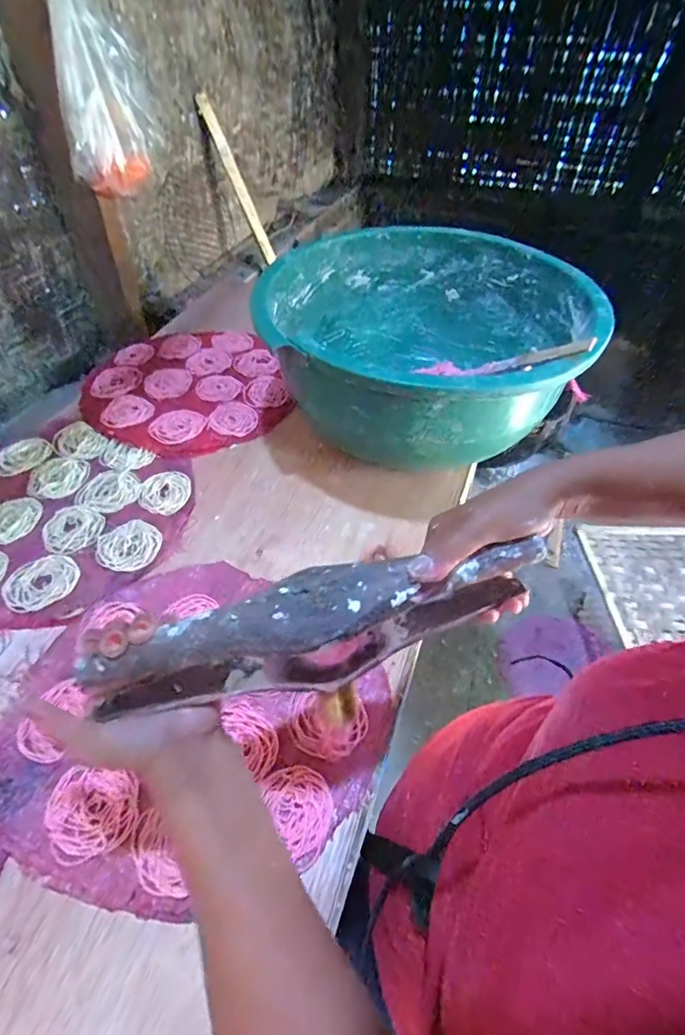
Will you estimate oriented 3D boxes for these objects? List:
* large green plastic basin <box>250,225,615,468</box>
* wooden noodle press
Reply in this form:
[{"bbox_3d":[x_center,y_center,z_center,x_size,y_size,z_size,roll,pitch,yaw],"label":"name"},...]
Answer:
[{"bbox_3d":[0.111,-0.232,0.705,0.428,0.205,0.417,1,48,-1],"label":"large green plastic basin"},{"bbox_3d":[-0.015,0.080,0.336,0.307,0.080,0.057,-13,50,-8],"label":"wooden noodle press"}]

